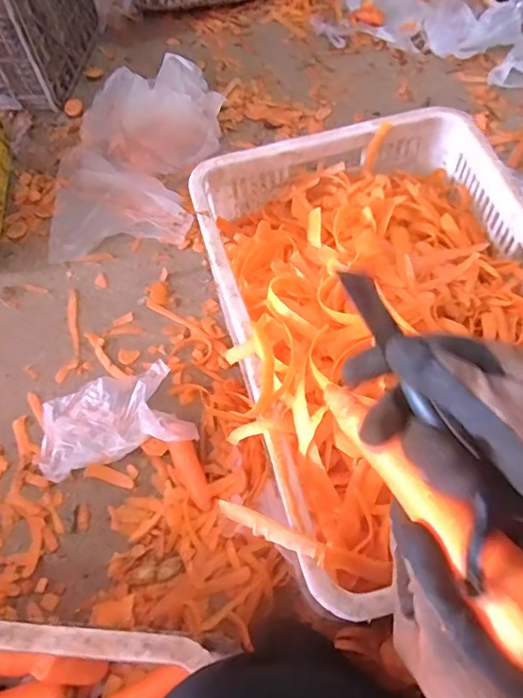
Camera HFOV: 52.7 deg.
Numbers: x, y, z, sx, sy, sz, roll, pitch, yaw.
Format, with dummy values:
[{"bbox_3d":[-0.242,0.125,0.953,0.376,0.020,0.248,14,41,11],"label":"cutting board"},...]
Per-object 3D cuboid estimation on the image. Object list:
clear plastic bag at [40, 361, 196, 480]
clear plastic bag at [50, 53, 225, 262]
[{"bbox_3d":[-0.212,0.096,0.757,0.209,0.049,0.134,-15,62,-5],"label":"clear plastic bag"},{"bbox_3d":[-0.240,-0.376,0.997,0.271,0.096,0.435,7,62,7],"label":"clear plastic bag"}]

